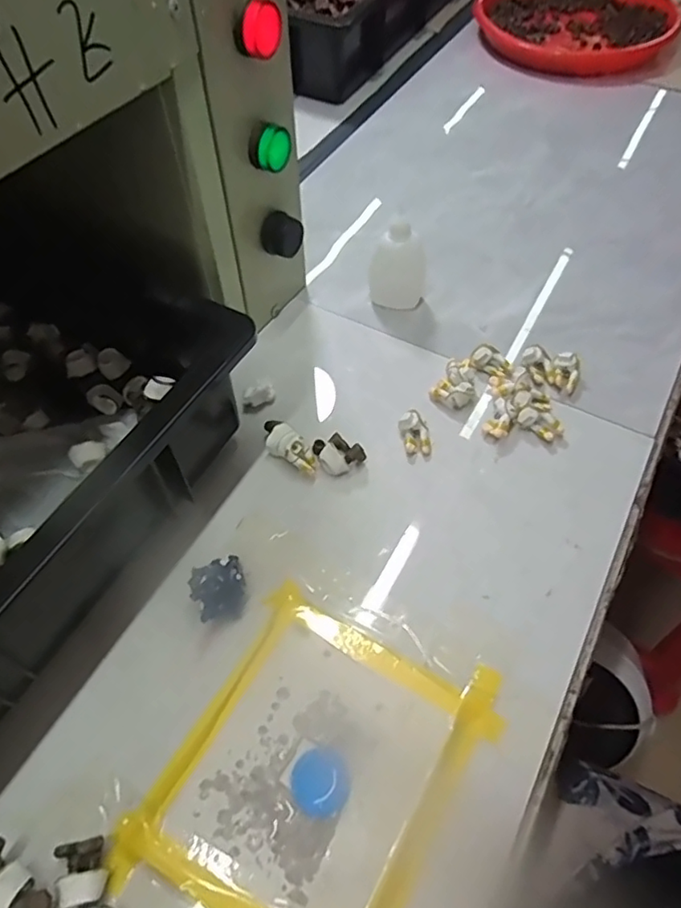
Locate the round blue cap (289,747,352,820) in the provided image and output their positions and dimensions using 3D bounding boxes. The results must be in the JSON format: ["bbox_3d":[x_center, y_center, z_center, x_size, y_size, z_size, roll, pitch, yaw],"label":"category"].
[{"bbox_3d":[-0.010,0.170,0.301,0.031,0.004,0.029,-1,58,1],"label":"round blue cap"}]

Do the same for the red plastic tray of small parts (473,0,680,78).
[{"bbox_3d":[0.305,-0.570,0.761,0.243,0.034,0.241,16,60,11],"label":"red plastic tray of small parts"}]

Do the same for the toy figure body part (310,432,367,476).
[{"bbox_3d":[-0.002,-0.001,0.403,0.026,0.019,0.032,-31,62,-16],"label":"toy figure body part"}]

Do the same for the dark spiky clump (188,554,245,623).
[{"bbox_3d":[-0.073,0.081,0.351,0.031,0.021,0.037,-17,59,-9],"label":"dark spiky clump"}]

